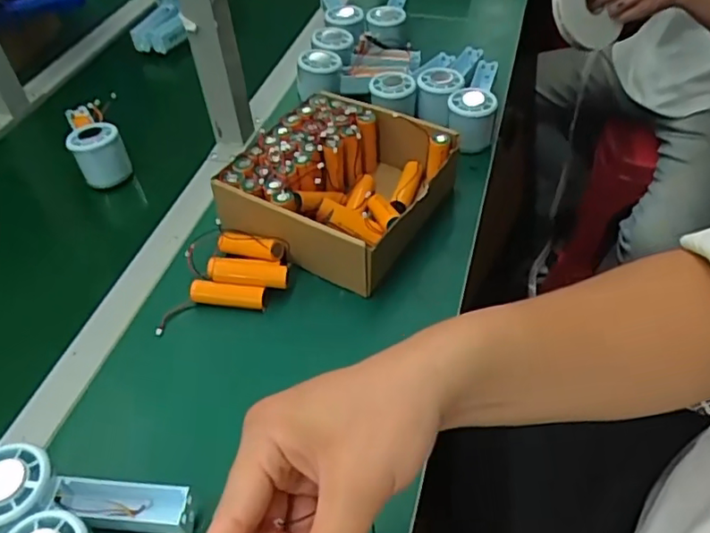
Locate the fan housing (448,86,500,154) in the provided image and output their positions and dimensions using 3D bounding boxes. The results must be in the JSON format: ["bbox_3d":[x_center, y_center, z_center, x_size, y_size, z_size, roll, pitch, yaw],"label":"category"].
[{"bbox_3d":[0.140,-0.177,0.713,0.056,0.056,0.060,4,47,7],"label":"fan housing"}]

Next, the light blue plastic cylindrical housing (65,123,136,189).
[{"bbox_3d":[-0.300,-0.130,0.698,0.054,0.062,0.048,-30,52,-23],"label":"light blue plastic cylindrical housing"}]

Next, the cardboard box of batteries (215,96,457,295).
[{"bbox_3d":[-0.015,-0.081,0.625,0.192,0.089,0.203,18,51,19],"label":"cardboard box of batteries"}]

